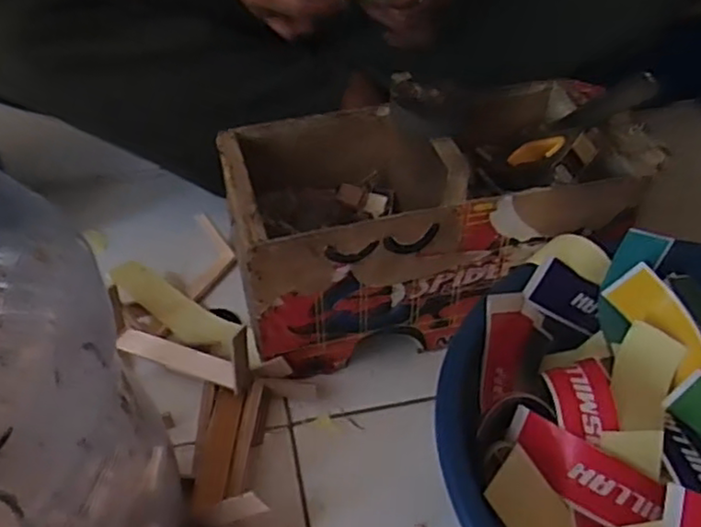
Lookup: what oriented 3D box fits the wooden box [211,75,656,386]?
[{"bbox_3d":[0.071,-0.046,0.658,0.365,0.207,0.191,-13,46,-14],"label":"wooden box"}]

